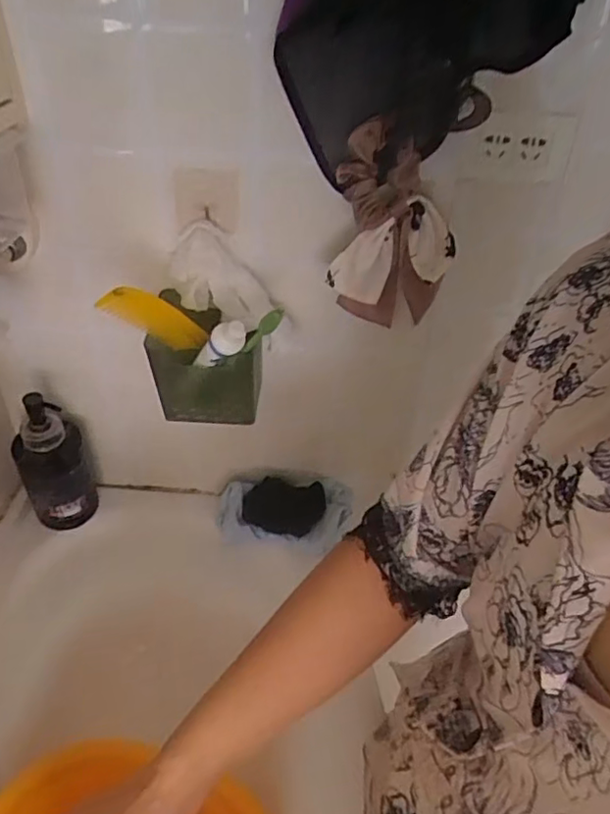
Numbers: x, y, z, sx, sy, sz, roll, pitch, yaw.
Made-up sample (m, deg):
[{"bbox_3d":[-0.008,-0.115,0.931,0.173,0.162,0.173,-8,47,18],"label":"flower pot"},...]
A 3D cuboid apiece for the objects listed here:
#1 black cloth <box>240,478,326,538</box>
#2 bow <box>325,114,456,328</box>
[{"bbox_3d":[-0.026,0.125,0.773,0.099,0.031,0.067,5,40,2],"label":"black cloth"},{"bbox_3d":[0.081,-0.158,0.552,0.105,0.170,0.066,12,41,12],"label":"bow"}]

